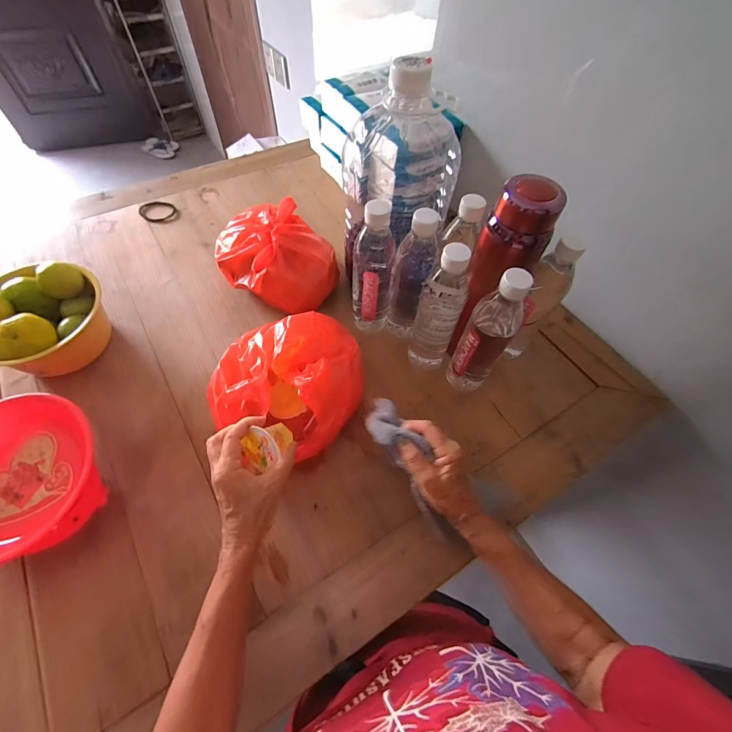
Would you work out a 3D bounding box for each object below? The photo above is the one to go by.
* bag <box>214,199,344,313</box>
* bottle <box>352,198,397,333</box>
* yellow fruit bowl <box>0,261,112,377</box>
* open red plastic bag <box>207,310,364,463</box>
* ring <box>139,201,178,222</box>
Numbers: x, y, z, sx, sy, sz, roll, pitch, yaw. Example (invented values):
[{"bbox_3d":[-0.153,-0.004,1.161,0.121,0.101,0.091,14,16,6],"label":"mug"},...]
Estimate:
[{"bbox_3d":[-0.154,-0.184,0.620,0.215,0.111,0.164,40,64,21],"label":"bag"},{"bbox_3d":[0.010,-0.137,0.522,0.059,0.224,0.053,4,60,0],"label":"bottle"},{"bbox_3d":[-0.493,-0.068,0.540,0.161,0.109,0.178,17,61,8],"label":"yellow fruit bowl"},{"bbox_3d":[-0.108,0.032,0.498,0.217,0.103,0.191,-12,61,-9],"label":"open red plastic bag"},{"bbox_3d":[-0.440,-0.329,0.751,0.067,0.004,0.074,-37,68,-20],"label":"ring"}]

